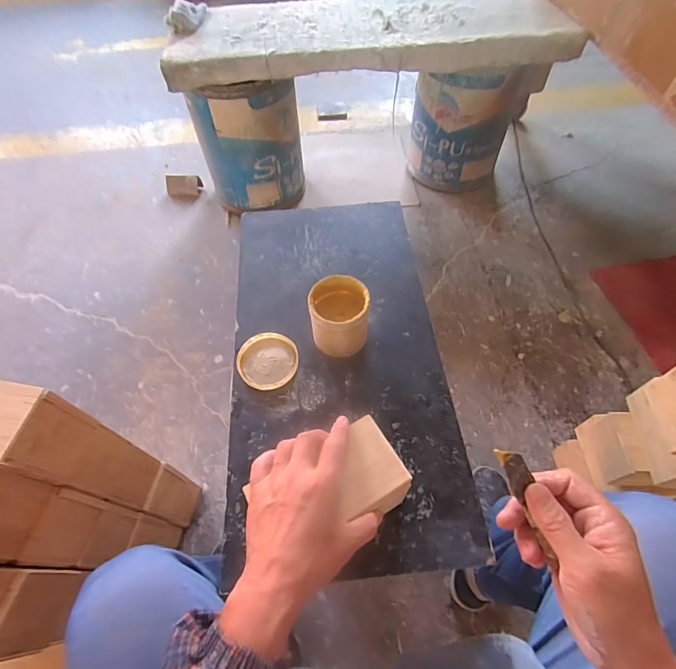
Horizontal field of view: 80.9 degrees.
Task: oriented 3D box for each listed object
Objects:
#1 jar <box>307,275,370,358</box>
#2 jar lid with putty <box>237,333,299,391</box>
[{"bbox_3d":[0.002,-0.021,0.555,0.078,0.094,0.079,0,58,1],"label":"jar"},{"bbox_3d":[-0.100,0.038,0.566,0.083,0.010,0.085,0,58,1],"label":"jar lid with putty"}]

